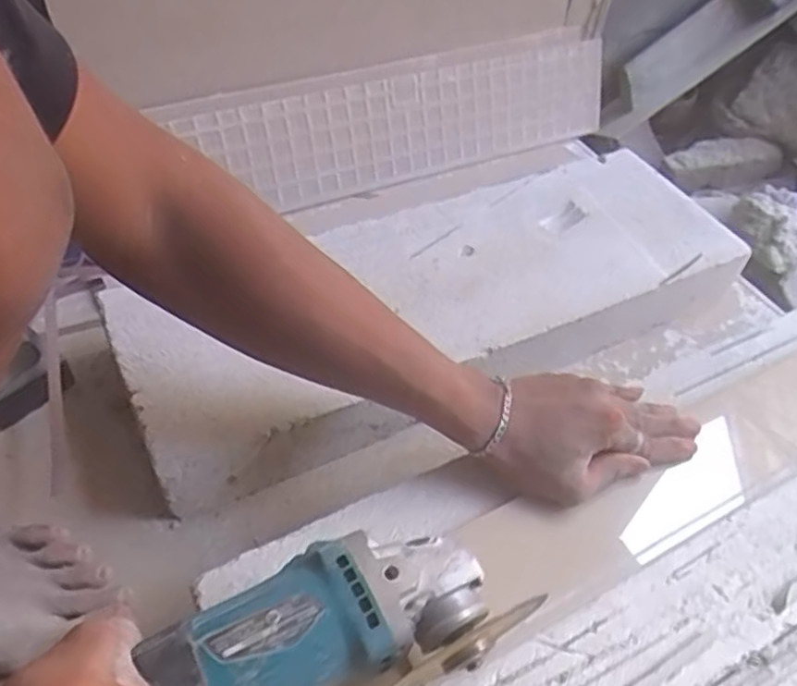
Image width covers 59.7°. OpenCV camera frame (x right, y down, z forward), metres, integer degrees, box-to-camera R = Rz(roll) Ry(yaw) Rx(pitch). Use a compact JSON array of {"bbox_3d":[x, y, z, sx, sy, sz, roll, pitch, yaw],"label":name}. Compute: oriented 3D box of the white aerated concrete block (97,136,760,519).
[{"bbox_3d":[0.044,-0.040,0.662,0.580,0.087,0.208,-19,53,-22],"label":"white aerated concrete block"}]

